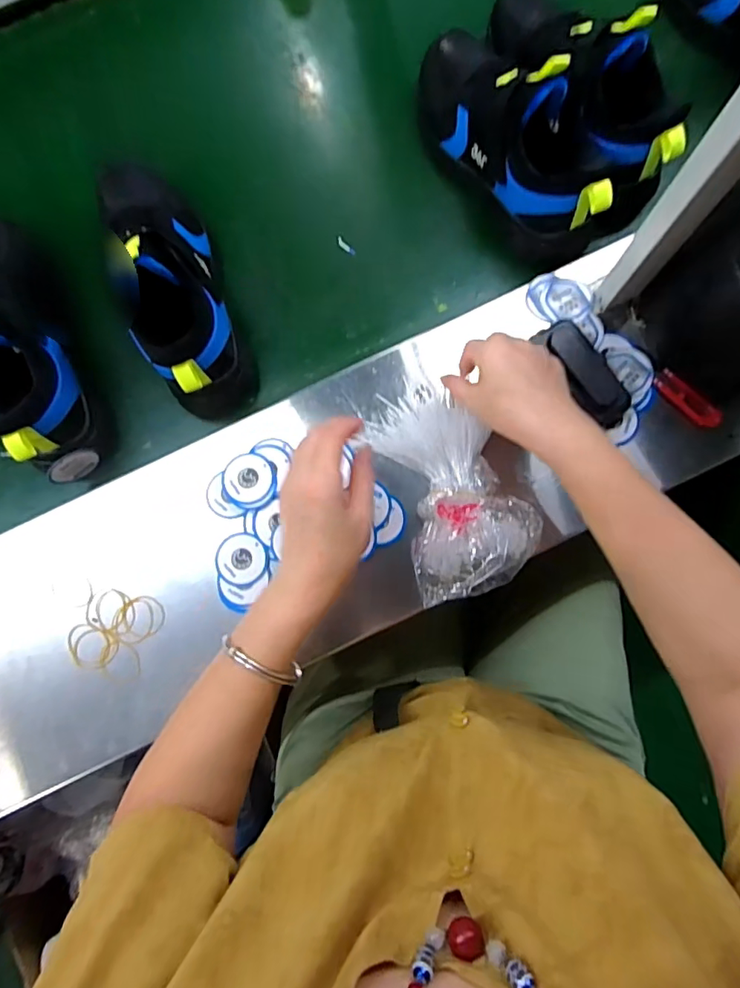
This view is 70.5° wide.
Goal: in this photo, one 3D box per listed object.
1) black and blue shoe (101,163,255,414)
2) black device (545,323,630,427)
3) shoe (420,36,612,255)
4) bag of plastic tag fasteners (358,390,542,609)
[{"bbox_3d":[-0.195,-0.221,0.503,0.096,0.115,0.287,-23,82,-2],"label":"black and blue shoe"},{"bbox_3d":[0.200,-0.113,0.486,0.044,0.027,0.108,-26,82,-2],"label":"black device"},{"bbox_3d":[0.132,-0.358,0.503,0.089,0.130,0.274,-34,82,-3],"label":"shoe"},{"bbox_3d":[0.072,-0.006,0.475,0.111,0.034,0.186,-20,82,-1],"label":"bag of plastic tag fasteners"}]

